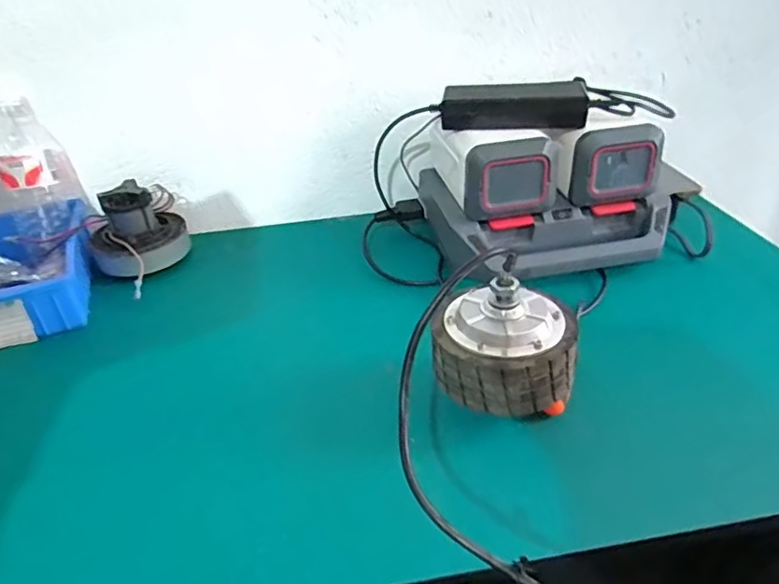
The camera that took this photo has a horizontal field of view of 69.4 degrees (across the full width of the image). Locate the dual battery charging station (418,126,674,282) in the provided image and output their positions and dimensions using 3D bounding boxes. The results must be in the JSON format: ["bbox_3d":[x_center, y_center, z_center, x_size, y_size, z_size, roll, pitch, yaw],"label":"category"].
[{"bbox_3d":[0.195,-0.145,0.733,0.280,0.144,0.229,-10,34,-8],"label":"dual battery charging station"}]

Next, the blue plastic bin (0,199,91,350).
[{"bbox_3d":[-0.477,-0.028,0.711,0.175,0.081,0.226,-13,34,-13],"label":"blue plastic bin"}]

